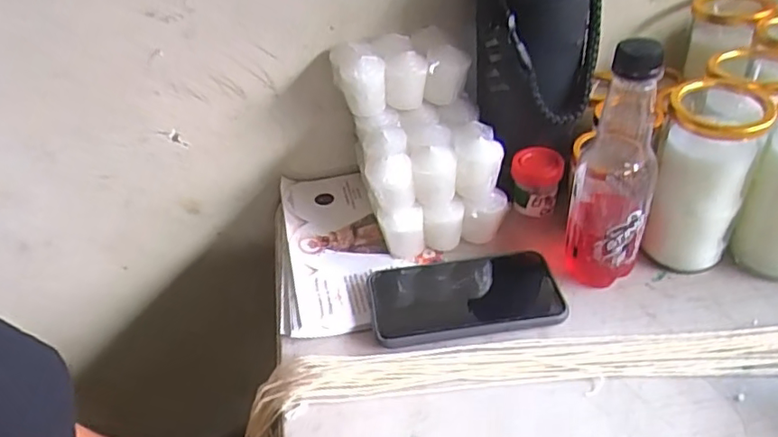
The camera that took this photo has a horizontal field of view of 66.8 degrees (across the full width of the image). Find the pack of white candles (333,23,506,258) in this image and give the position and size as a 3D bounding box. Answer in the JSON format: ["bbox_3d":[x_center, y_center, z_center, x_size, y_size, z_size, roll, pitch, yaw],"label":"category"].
[{"bbox_3d":[0.024,-0.074,0.545,0.118,0.145,0.164,-13,39,-9],"label":"pack of white candles"}]

